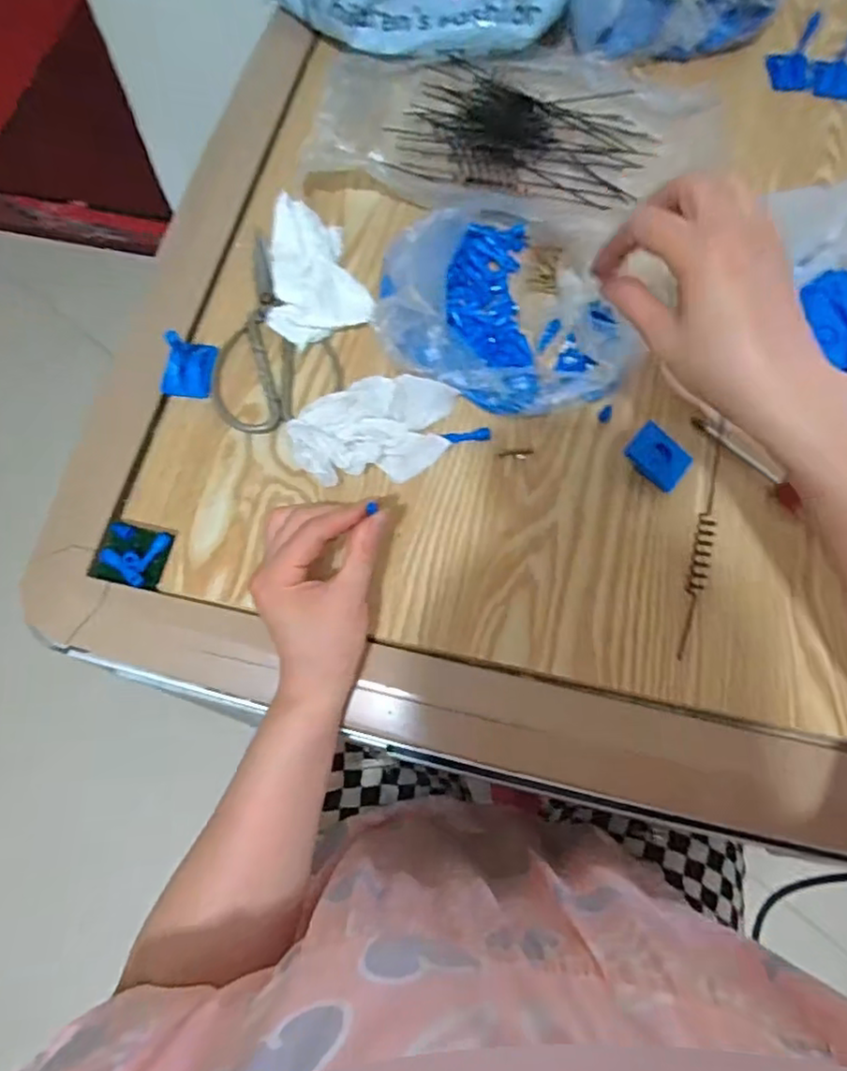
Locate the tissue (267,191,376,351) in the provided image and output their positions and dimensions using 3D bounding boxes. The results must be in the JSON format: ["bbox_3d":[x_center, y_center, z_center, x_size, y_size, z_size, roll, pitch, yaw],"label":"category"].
[{"bbox_3d":[-0.089,-0.203,0.508,0.077,0.031,0.110,-20,72,-9],"label":"tissue"}]

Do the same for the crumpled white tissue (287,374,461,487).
[{"bbox_3d":[-0.034,-0.074,0.461,0.113,0.026,0.070,-4,71,-3],"label":"crumpled white tissue"}]

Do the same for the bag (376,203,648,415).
[{"bbox_3d":[0.074,-0.183,0.483,0.184,0.065,0.179,13,70,3],"label":"bag"}]

